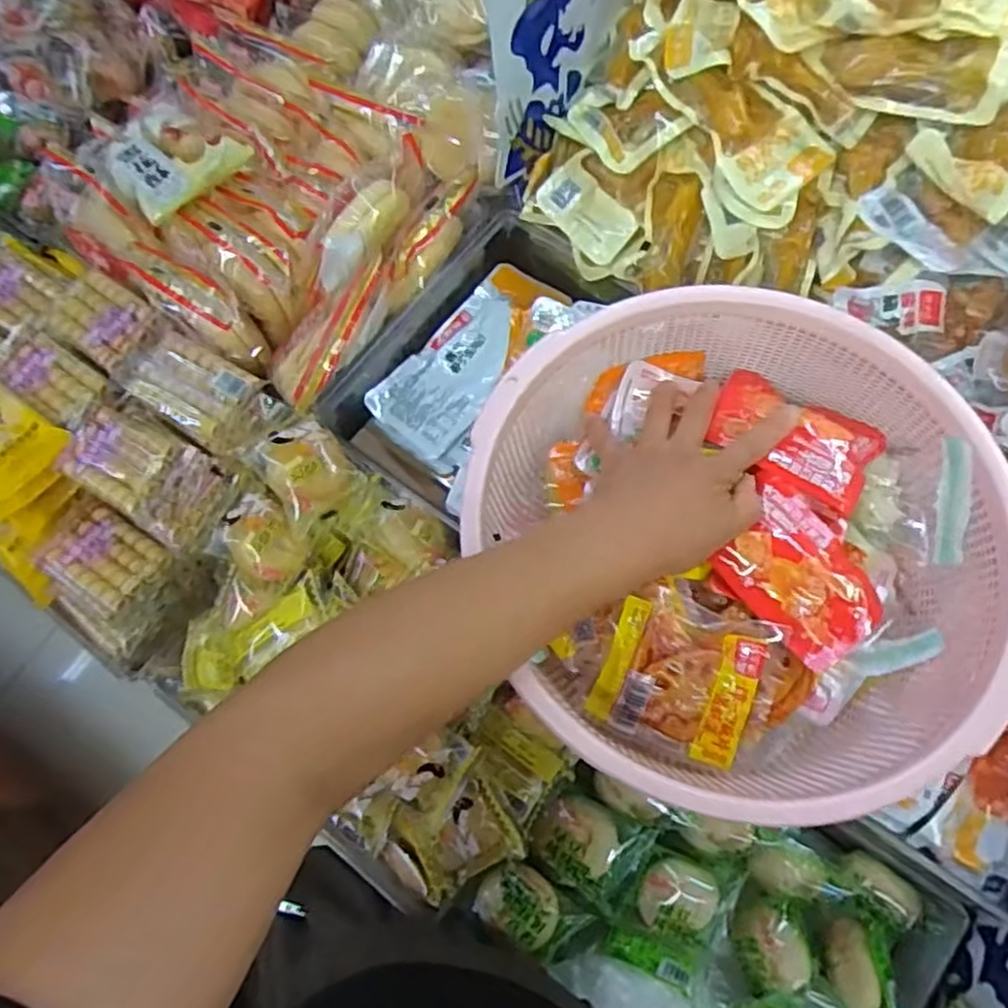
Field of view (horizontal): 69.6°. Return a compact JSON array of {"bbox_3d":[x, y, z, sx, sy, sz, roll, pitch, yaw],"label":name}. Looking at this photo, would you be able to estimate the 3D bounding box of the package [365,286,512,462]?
[{"bbox_3d":[-0.041,-0.113,0.600,0.079,0.019,0.151,34,77,12],"label":"package"}]

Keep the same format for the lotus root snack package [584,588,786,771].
[{"bbox_3d":[0.104,0.100,0.424,0.089,0.028,0.083,20,74,9],"label":"lotus root snack package"}]

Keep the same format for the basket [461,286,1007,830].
[{"bbox_3d":[0.139,0.014,0.461,0.296,0.119,0.320,-1,72,2],"label":"basket"}]

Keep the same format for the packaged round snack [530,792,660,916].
[{"bbox_3d":[0.061,0.254,0.537,0.079,0.026,0.065,29,75,11],"label":"packaged round snack"}]

